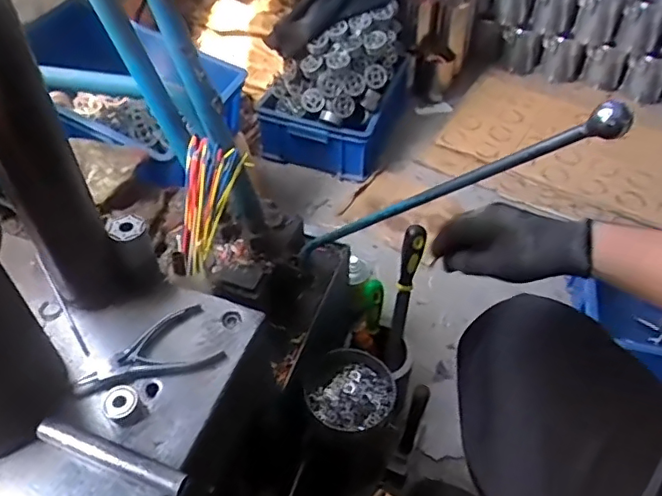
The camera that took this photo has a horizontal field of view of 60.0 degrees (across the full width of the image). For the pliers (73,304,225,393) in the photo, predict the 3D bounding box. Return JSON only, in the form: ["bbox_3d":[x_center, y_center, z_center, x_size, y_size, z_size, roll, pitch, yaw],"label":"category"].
[{"bbox_3d":[-0.175,0.105,0.550,0.131,0.012,0.074,-26,52,-21],"label":"pliers"}]

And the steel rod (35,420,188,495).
[{"bbox_3d":[-0.183,0.173,0.476,0.136,0.016,0.019,15,49,15],"label":"steel rod"}]

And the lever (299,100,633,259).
[{"bbox_3d":[0.097,-0.047,0.575,0.028,0.400,0.027,49,52,-16],"label":"lever"}]

